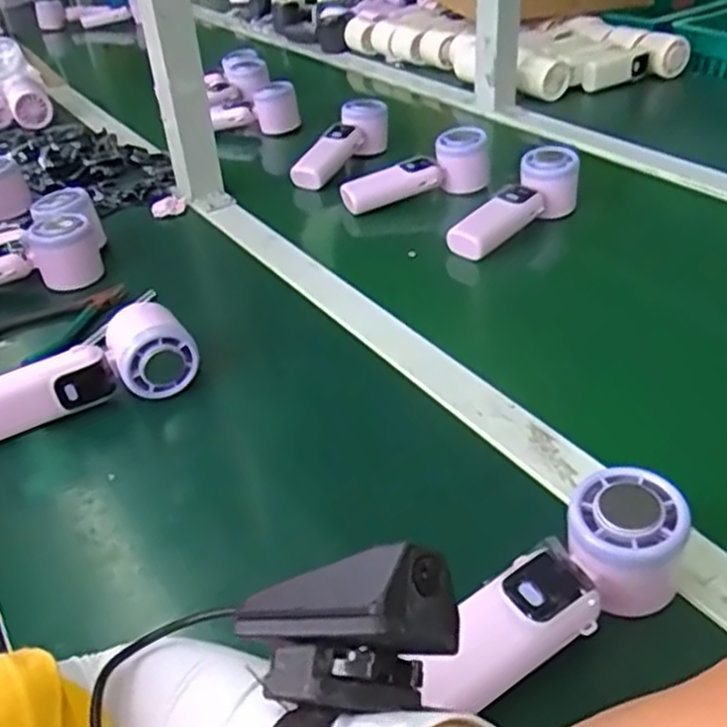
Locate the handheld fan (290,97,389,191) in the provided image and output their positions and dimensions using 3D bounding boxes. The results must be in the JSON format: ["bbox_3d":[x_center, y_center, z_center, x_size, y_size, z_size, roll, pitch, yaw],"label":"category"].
[{"bbox_3d":[-0.028,-0.260,0.900,0.046,0.064,0.155,29,63,36],"label":"handheld fan"}]

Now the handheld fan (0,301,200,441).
[{"bbox_3d":[-0.209,0.008,0.543,0.169,0.065,0.054,-17,38,-20],"label":"handheld fan"}]

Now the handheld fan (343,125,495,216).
[{"bbox_3d":[0.060,-0.200,0.812,0.167,0.061,0.045,-21,38,-5],"label":"handheld fan"}]

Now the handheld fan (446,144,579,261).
[{"bbox_3d":[0.150,-0.151,0.737,0.168,0.051,0.052,-39,48,-23],"label":"handheld fan"}]

